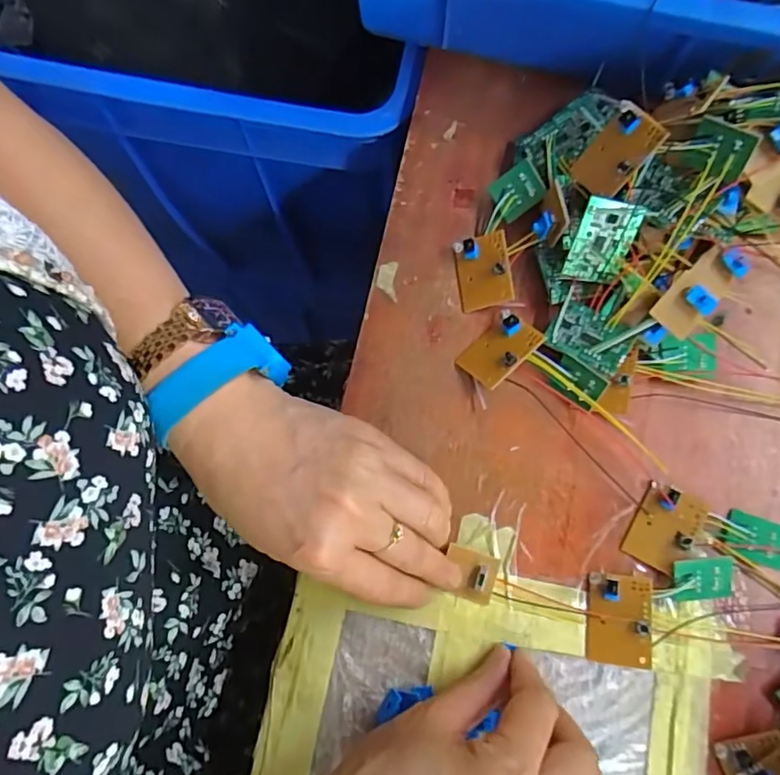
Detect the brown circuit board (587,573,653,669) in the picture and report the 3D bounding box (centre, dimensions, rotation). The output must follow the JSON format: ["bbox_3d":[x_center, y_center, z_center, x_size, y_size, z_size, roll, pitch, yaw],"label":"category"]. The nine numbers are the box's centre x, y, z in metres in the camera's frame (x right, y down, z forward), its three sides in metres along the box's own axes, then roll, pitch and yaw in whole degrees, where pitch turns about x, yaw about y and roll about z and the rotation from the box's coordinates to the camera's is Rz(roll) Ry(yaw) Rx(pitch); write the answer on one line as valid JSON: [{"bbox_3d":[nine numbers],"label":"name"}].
[{"bbox_3d":[0.119,0.120,0.301,0.031,0.011,0.044,7,78,1],"label":"brown circuit board"}]

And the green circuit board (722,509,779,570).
[{"bbox_3d":[0.195,0.080,0.311,0.031,0.004,0.025,23,64,14],"label":"green circuit board"}]

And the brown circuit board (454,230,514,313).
[{"bbox_3d":[0.054,-0.069,0.344,0.031,0.008,0.043,-12,77,21],"label":"brown circuit board"}]

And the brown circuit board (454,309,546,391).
[{"bbox_3d":[0.062,-0.022,0.331,0.043,0.006,0.031,-46,58,-6],"label":"brown circuit board"}]

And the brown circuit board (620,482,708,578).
[{"bbox_3d":[0.148,0.076,0.313,0.032,0.012,0.043,28,79,5],"label":"brown circuit board"}]

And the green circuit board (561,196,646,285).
[{"bbox_3d":[0.116,-0.079,0.319,0.031,0.004,0.044,13,122,-2],"label":"green circuit board"}]

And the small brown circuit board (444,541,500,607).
[{"bbox_3d":[0.042,0.099,0.307,0.028,0.007,0.025,17,90,2],"label":"small brown circuit board"}]

